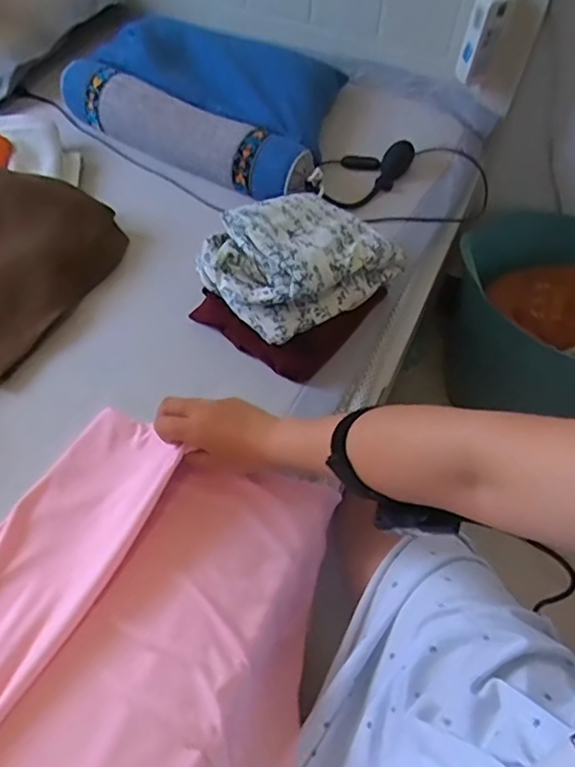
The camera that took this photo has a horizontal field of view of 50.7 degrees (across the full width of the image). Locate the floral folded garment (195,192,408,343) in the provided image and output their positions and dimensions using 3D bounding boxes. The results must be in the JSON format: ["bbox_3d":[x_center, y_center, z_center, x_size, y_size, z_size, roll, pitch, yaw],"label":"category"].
[{"bbox_3d":[0.015,-0.141,0.702,0.152,0.092,0.212,38,60,21],"label":"floral folded garment"}]

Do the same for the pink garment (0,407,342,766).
[{"bbox_3d":[-0.144,0.247,0.541,0.333,0.087,0.435,26,56,14],"label":"pink garment"}]

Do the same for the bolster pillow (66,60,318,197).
[{"bbox_3d":[-0.153,-0.382,0.894,0.434,0.073,0.093,30,57,16],"label":"bolster pillow"}]

